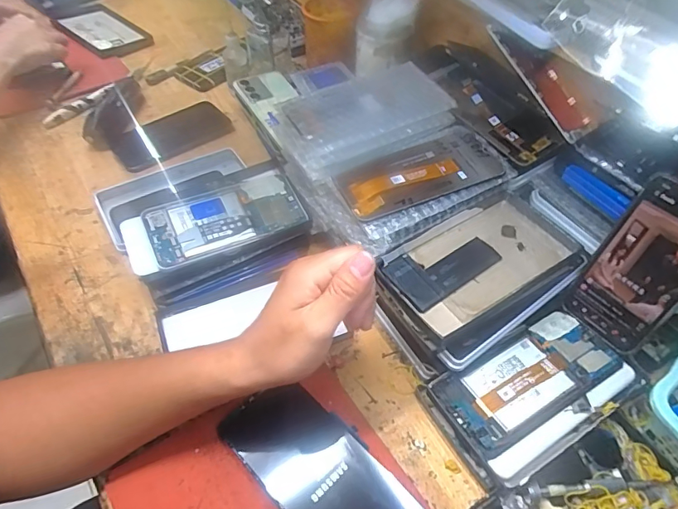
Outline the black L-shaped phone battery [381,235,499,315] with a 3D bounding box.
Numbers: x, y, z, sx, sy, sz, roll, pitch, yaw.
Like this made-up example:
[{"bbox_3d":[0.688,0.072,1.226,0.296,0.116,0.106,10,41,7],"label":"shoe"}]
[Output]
[{"bbox_3d":[0.096,0.010,0.438,0.101,0.006,0.058,-29,57,-23],"label":"black L-shaped phone battery"}]

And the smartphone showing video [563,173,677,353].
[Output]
[{"bbox_3d":[0.262,0.012,0.401,0.005,0.147,0.075,-13,46,-39],"label":"smartphone showing video"}]

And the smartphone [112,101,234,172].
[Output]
[{"bbox_3d":[-0.232,-0.169,0.658,0.162,0.011,0.088,-32,59,-24],"label":"smartphone"}]

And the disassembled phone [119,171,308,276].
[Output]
[{"bbox_3d":[-0.131,-0.038,0.496,0.182,0.011,0.081,-21,69,-19],"label":"disassembled phone"}]

